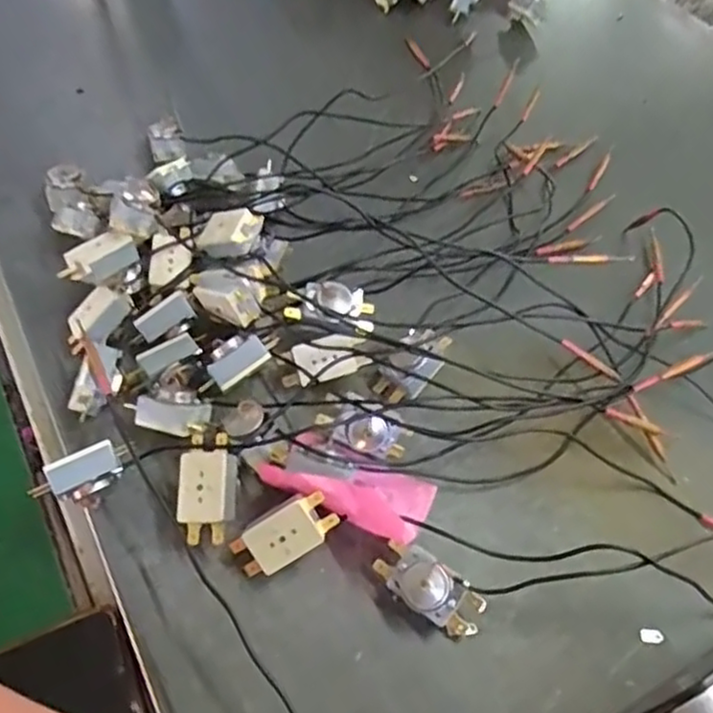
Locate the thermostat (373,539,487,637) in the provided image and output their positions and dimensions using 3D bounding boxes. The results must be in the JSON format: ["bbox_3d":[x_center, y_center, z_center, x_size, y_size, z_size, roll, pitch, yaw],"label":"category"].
[{"bbox_3d":[0.039,0.126,0.369,0.060,0.030,0.026,33,58,19],"label":"thermostat"}]

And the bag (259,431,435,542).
[{"bbox_3d":[-0.006,0.073,0.397,0.099,0.045,0.047,15,54,7],"label":"bag"}]

